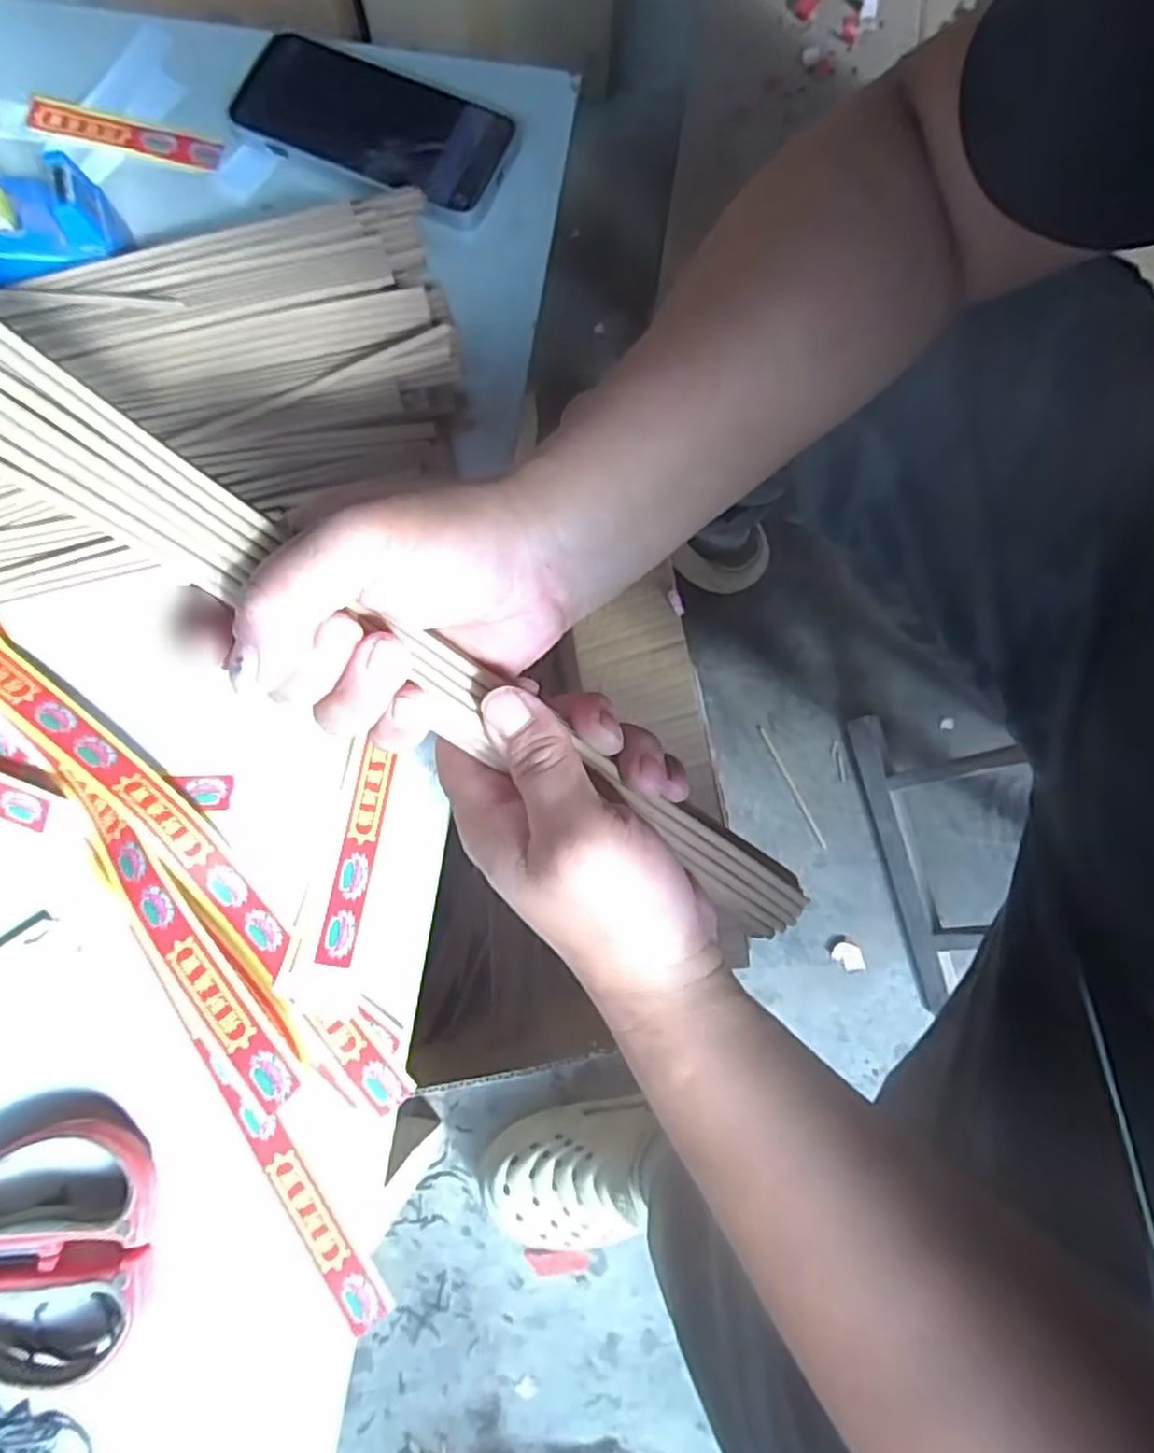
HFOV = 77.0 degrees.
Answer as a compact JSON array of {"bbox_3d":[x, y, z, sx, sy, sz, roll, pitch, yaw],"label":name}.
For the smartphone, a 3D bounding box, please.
[{"bbox_3d":[-0.118,-0.354,0.423,0.152,0.017,0.079,22,80,3],"label":"smartphone"}]

